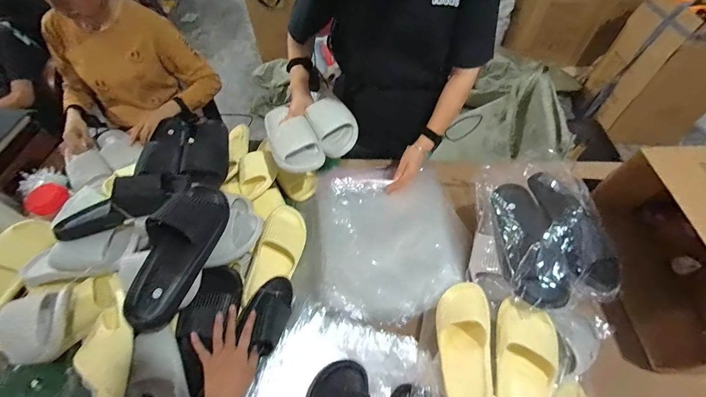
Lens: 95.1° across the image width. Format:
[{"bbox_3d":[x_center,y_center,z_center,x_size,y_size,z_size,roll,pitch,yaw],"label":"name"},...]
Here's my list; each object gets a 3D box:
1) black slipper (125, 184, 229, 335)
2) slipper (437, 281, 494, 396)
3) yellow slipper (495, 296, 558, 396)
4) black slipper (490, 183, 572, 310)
[{"bbox_3d":[-0.308,0.085,0.563,0.100,0.068,0.264,12,56,10],"label":"black slipper"},{"bbox_3d":[0.214,0.280,0.632,0.098,0.086,0.248,11,56,9],"label":"slipper"},{"bbox_3d":[0.300,0.296,0.567,0.098,0.058,0.229,18,58,14],"label":"yellow slipper"},{"bbox_3d":[0.352,0.078,0.654,0.102,0.067,0.271,-4,55,-1],"label":"black slipper"}]

